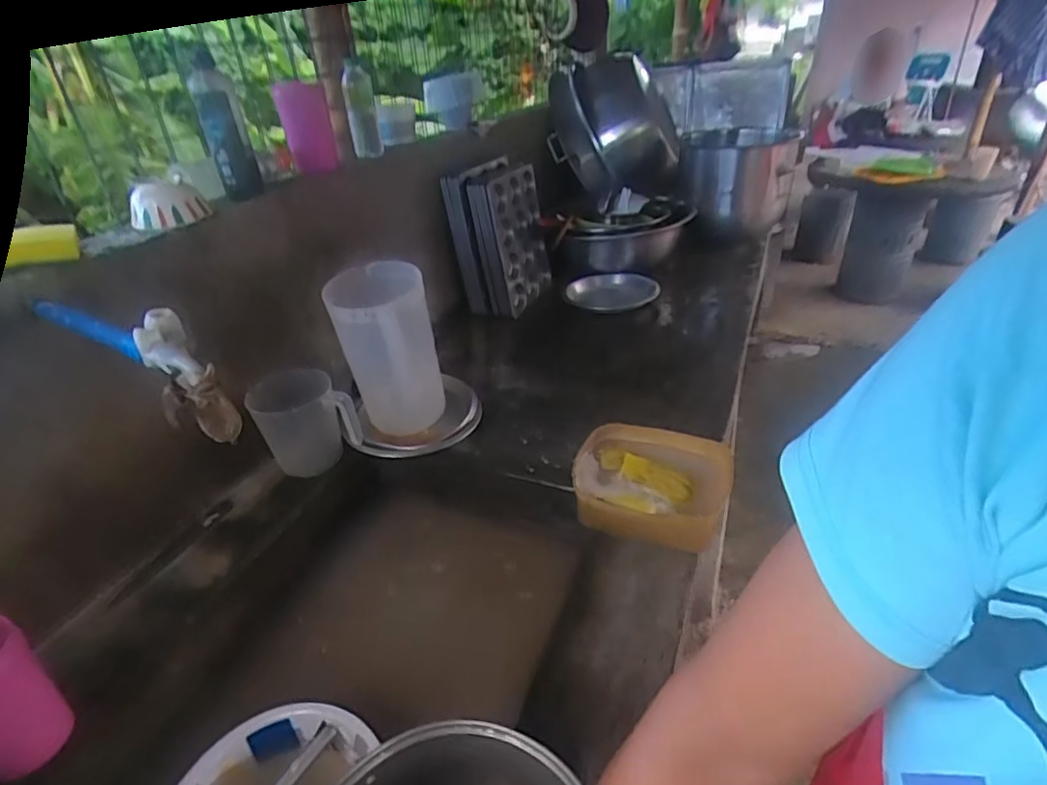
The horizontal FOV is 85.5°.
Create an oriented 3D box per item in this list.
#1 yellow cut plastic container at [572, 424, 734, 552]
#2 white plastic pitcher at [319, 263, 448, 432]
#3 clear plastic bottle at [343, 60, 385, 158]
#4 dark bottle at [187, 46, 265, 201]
[{"bbox_3d":[0.172,0.129,0.776,0.203,0.075,0.164,7,34,17],"label":"yellow cut plastic container"},{"bbox_3d":[-0.216,-0.052,0.918,0.147,0.264,0.160,-9,32,-9],"label":"white plastic pitcher"},{"bbox_3d":[-0.316,-0.552,1.106,0.057,0.160,0.047,-11,33,-11],"label":"clear plastic bottle"},{"bbox_3d":[-0.434,-0.383,0.823,0.058,0.189,0.061,-18,35,-22],"label":"dark bottle"}]

